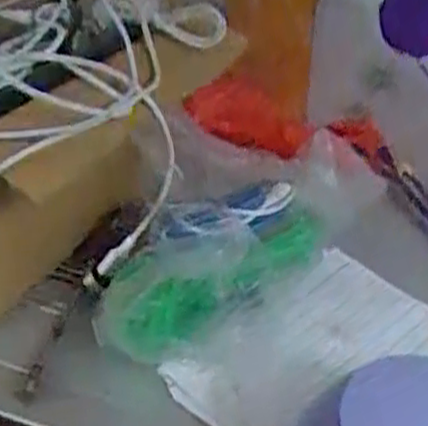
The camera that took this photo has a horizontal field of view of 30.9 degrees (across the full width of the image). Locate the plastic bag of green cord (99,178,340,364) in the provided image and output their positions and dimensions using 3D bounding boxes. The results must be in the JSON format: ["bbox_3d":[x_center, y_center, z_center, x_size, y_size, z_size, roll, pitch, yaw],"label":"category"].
[{"bbox_3d":[0.010,0.024,0.484,0.189,0.060,0.078,-26,46,-31],"label":"plastic bag of green cord"}]

